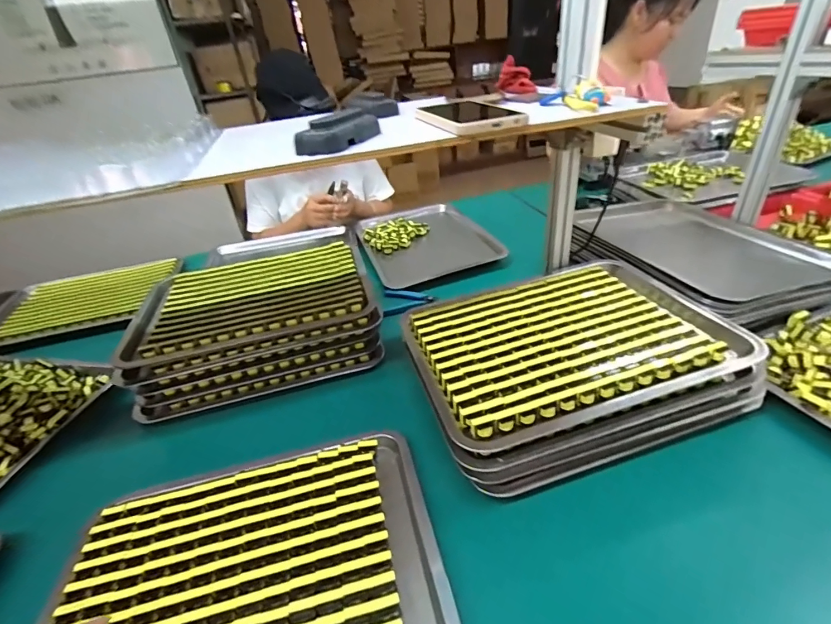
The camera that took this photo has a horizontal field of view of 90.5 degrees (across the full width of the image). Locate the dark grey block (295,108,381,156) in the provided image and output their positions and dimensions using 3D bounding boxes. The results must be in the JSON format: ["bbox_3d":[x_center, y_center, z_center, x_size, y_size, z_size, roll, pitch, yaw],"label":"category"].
[{"bbox_3d":[-0.073,-0.183,0.413,0.040,0.024,0.113,11,37,26],"label":"dark grey block"}]

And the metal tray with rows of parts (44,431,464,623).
[{"bbox_3d":[-0.154,0.259,0.406,0.356,0.023,0.266,-13,34,-9],"label":"metal tray with rows of parts"}]

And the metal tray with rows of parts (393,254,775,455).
[{"bbox_3d":[0.199,0.026,0.563,0.398,0.035,0.282,-14,34,-11],"label":"metal tray with rows of parts"}]

